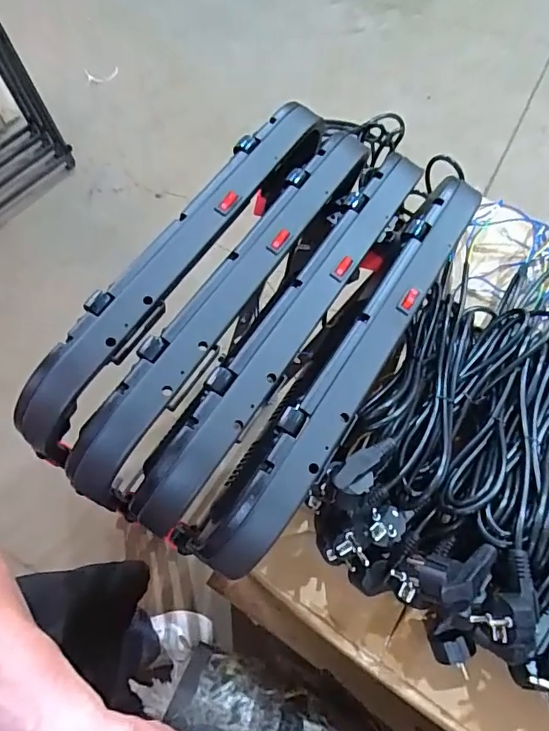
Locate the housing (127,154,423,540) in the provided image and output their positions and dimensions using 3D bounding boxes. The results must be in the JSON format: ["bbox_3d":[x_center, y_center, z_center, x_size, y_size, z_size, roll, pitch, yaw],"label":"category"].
[{"bbox_3d":[0.021,-0.038,0.481,0.064,0.081,0.443,32,69,13],"label":"housing"}]

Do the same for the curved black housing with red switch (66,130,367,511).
[{"bbox_3d":[-0.044,-0.067,0.492,0.063,0.101,0.444,31,68,13],"label":"curved black housing with red switch"}]

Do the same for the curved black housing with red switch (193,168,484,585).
[{"bbox_3d":[0.077,-0.008,0.476,0.071,0.077,0.440,31,68,12],"label":"curved black housing with red switch"}]

